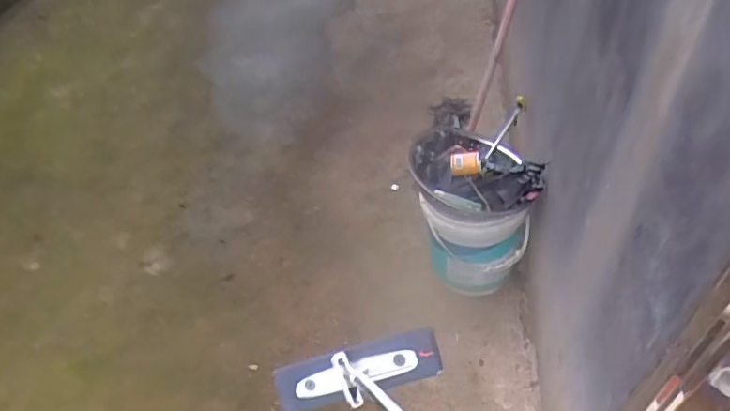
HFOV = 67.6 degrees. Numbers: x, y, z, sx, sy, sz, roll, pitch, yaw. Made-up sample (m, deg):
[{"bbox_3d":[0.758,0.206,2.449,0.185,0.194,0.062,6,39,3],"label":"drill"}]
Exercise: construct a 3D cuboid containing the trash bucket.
[{"bbox_3d":[0.314,0.018,1.630,0.332,0.473,0.280,-23,50,-15],"label":"trash bucket"}]

